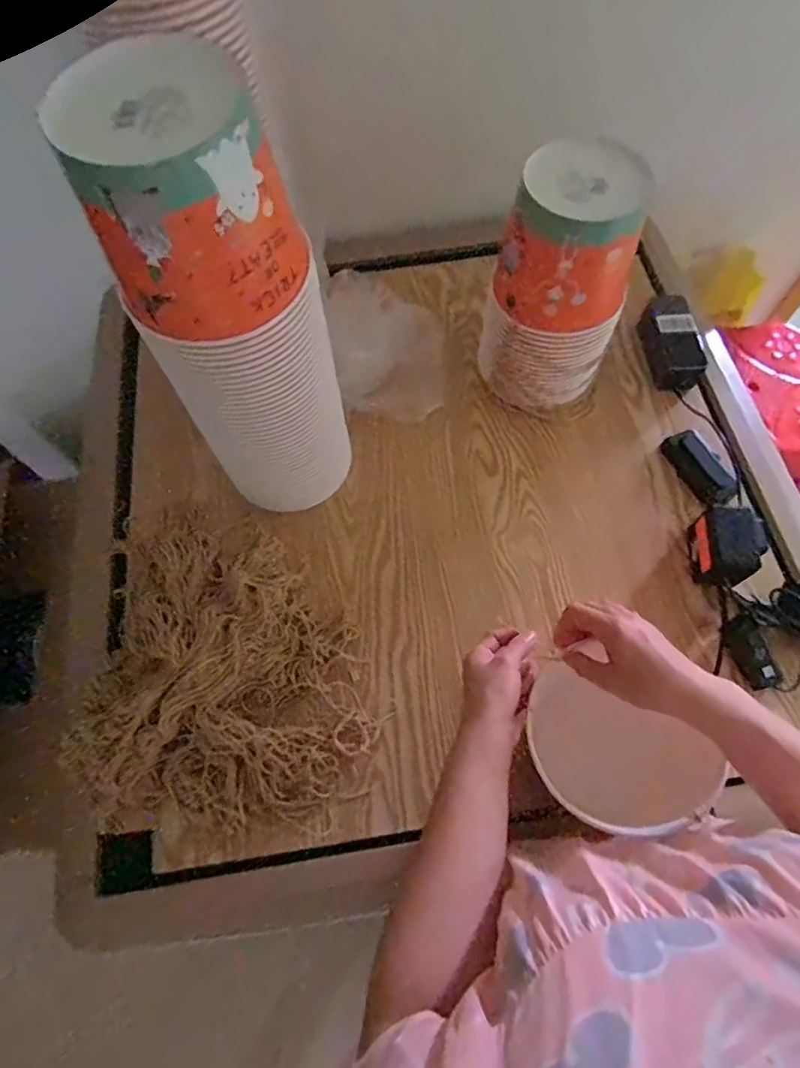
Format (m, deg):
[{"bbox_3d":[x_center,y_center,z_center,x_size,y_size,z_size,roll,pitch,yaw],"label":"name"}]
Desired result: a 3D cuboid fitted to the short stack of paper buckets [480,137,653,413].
[{"bbox_3d":[0.184,-0.276,0.647,0.145,0.274,0.122,24,69,12],"label":"short stack of paper buckets"}]

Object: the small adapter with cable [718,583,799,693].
[{"bbox_3d":[0.452,0.112,0.613,0.179,0.034,0.112,-4,66,0],"label":"small adapter with cable"}]

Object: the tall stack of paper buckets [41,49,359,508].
[{"bbox_3d":[-0.132,-0.168,0.523,0.147,0.443,0.122,-13,66,-4],"label":"tall stack of paper buckets"}]

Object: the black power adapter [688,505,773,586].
[{"bbox_3d":[0.370,0.016,0.630,0.053,0.074,0.083,-2,66,0],"label":"black power adapter"}]

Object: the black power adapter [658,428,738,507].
[{"bbox_3d":[0.376,-0.083,0.693,0.047,0.021,0.102,-24,68,-9],"label":"black power adapter"}]

